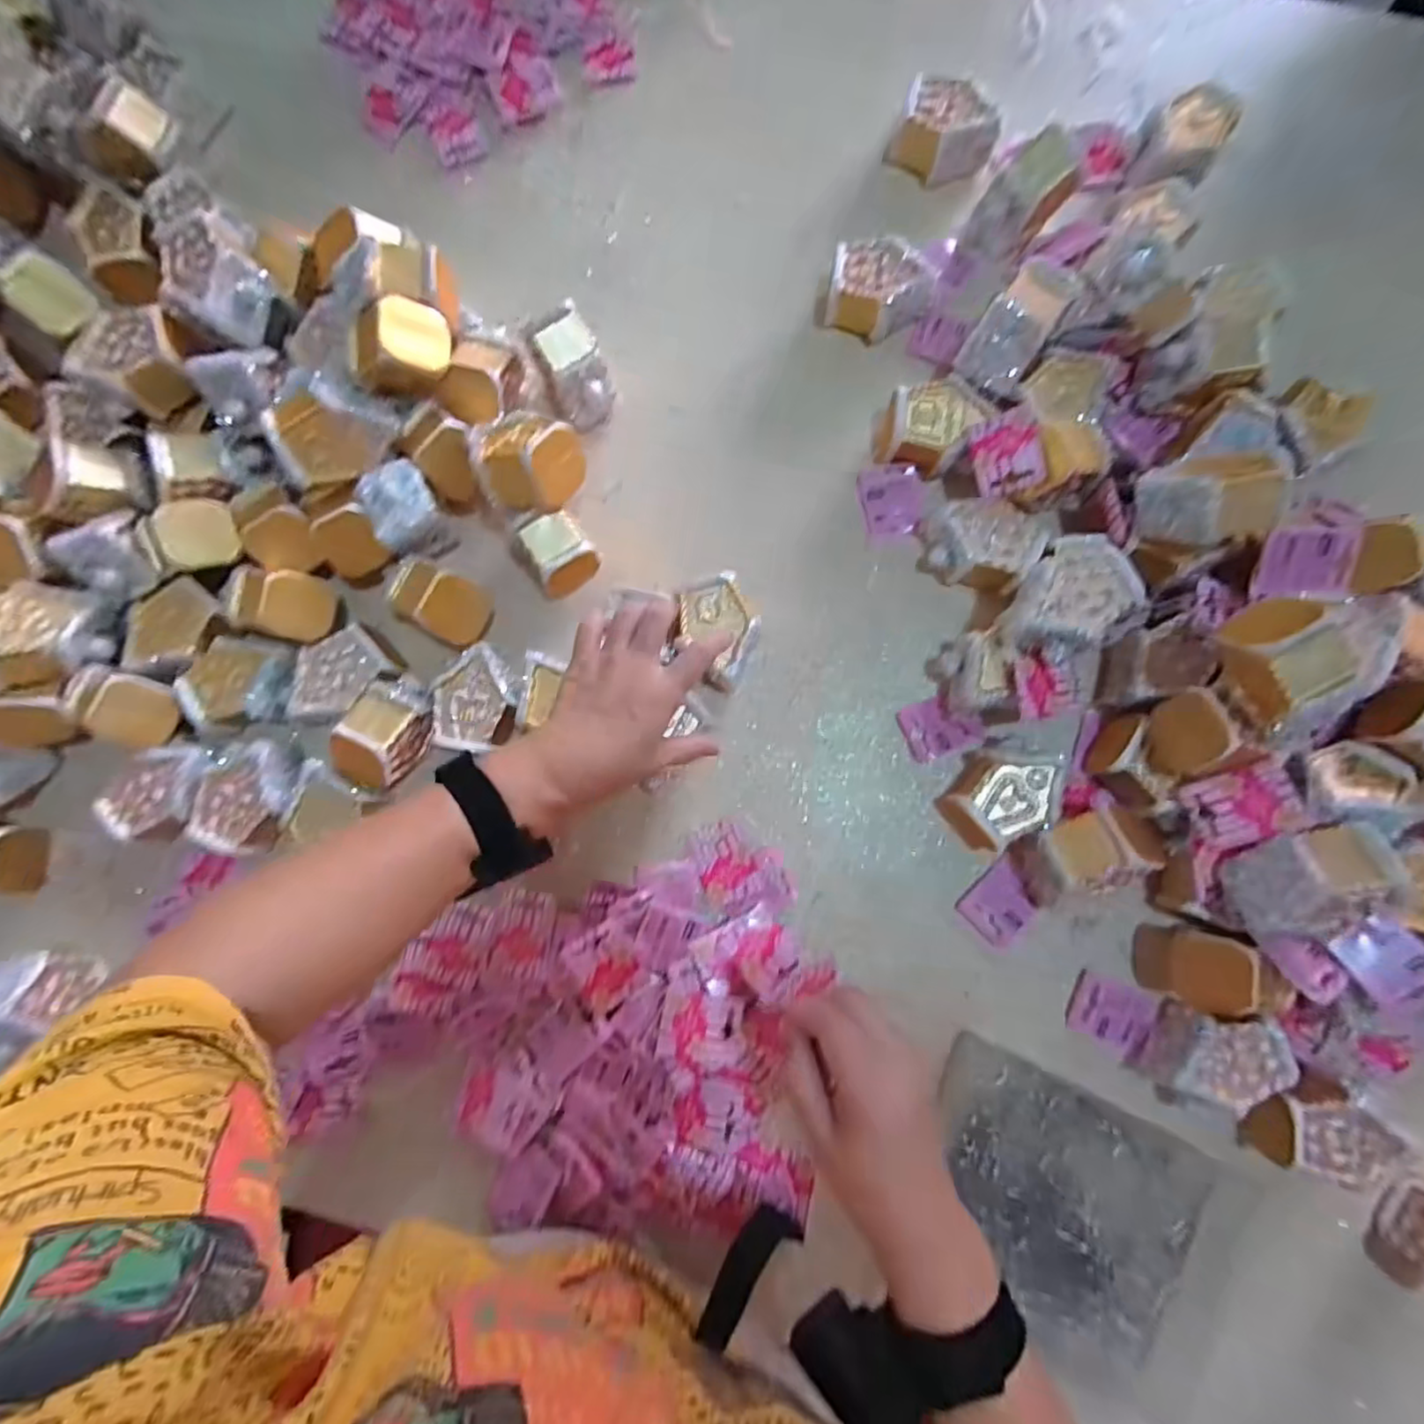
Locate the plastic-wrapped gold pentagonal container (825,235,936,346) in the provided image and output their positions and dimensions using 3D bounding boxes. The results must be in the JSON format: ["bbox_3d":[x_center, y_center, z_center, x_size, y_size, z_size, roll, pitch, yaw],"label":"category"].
[{"bbox_3d":[0.138,-0.348,0.555,0.086,0.040,0.067,8,83,2],"label":"plastic-wrapped gold pentagonal container"}]

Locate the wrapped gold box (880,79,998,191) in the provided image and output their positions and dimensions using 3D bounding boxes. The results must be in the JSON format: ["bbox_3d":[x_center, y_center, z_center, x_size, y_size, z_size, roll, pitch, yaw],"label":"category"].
[{"bbox_3d":[0.198,-0.490,0.574,0.086,0.045,0.063,23,84,4],"label":"wrapped gold box"}]

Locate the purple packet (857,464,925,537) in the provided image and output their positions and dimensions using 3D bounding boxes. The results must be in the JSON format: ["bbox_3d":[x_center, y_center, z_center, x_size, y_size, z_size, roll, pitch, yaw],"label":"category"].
[{"bbox_3d":[0.149,-0.175,0.552,0.053,0.009,0.059,-5,83,1],"label":"purple packet"}]

